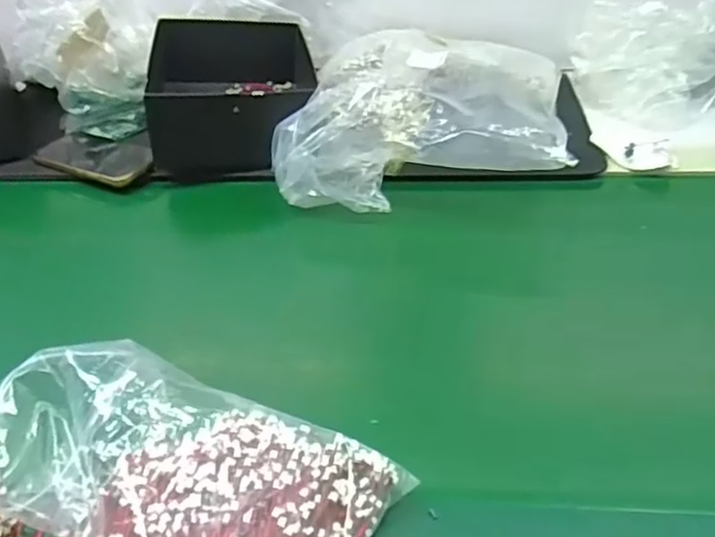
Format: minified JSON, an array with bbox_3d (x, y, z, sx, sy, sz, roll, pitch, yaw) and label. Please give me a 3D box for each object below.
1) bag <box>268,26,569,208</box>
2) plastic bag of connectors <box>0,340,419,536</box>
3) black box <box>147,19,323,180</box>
[{"bbox_3d":[0.081,-0.182,0.726,0.283,0.084,0.305,4,40,11],"label":"bag"},{"bbox_3d":[-0.096,0.116,0.366,0.238,0.056,0.131,15,41,3],"label":"plastic bag of connectors"},{"bbox_3d":[-0.149,-0.223,0.803,0.184,0.091,0.280,-6,39,-2],"label":"black box"}]

